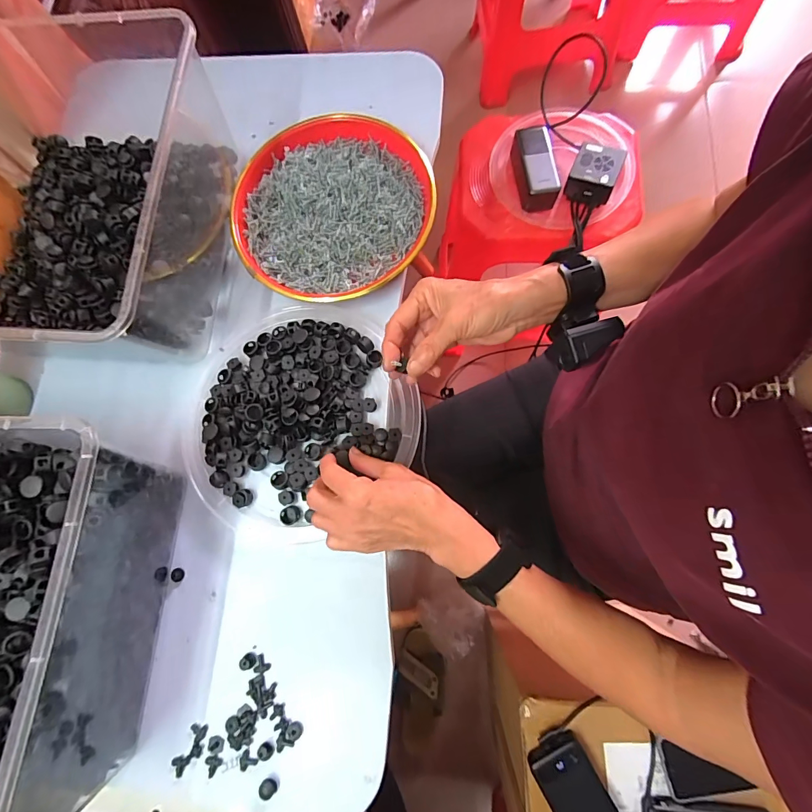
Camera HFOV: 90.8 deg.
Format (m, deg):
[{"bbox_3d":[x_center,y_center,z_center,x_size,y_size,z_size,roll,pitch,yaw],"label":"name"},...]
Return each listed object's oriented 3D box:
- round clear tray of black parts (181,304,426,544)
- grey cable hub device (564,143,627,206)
[{"bbox_3d":[-0.115,0.007,0.404,0.230,0.035,0.216,0,78,1],"label":"round clear tray of black parts"},{"bbox_3d":[0.313,-0.386,0.668,0.073,0.046,0.079,21,80,10],"label":"grey cable hub device"}]

